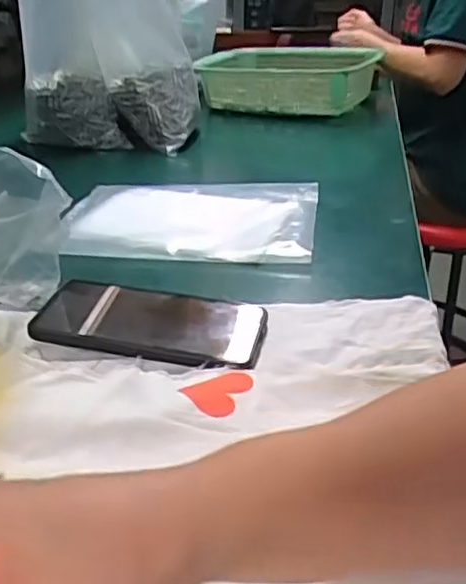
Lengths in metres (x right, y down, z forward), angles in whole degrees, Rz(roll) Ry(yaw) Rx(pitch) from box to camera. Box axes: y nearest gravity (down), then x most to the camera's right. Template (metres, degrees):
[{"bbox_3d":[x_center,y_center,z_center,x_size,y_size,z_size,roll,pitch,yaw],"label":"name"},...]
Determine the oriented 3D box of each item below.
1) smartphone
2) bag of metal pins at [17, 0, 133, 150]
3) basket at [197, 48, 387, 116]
[{"bbox_3d":[-0.061,0.022,0.489,0.162,0.015,0.080,6,28,11],"label":"smartphone"},{"bbox_3d":[-0.223,-0.313,0.909,0.124,0.220,0.110,-6,28,-12],"label":"bag of metal pins"},{"bbox_3d":[0.096,-0.359,1.133,0.281,0.089,0.203,10,29,17],"label":"basket"}]

